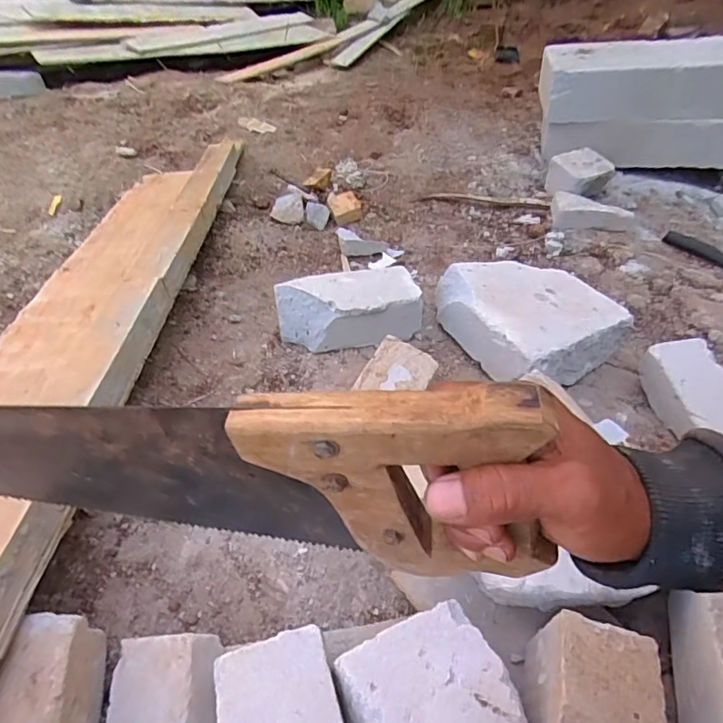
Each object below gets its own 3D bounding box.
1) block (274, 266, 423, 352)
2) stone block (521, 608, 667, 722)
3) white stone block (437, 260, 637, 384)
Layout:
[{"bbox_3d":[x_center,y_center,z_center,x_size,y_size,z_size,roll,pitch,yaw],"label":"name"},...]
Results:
[{"bbox_3d":[-0.019,-0.074,0.748,0.200,0.083,0.097,-9,51,-5],"label":"block"},{"bbox_3d":[0.175,0.259,0.392,0.077,0.074,0.097,8,51,10],"label":"stone block"},{"bbox_3d":[0.240,-0.070,0.753,0.198,0.102,0.240,-21,53,-14],"label":"white stone block"}]

